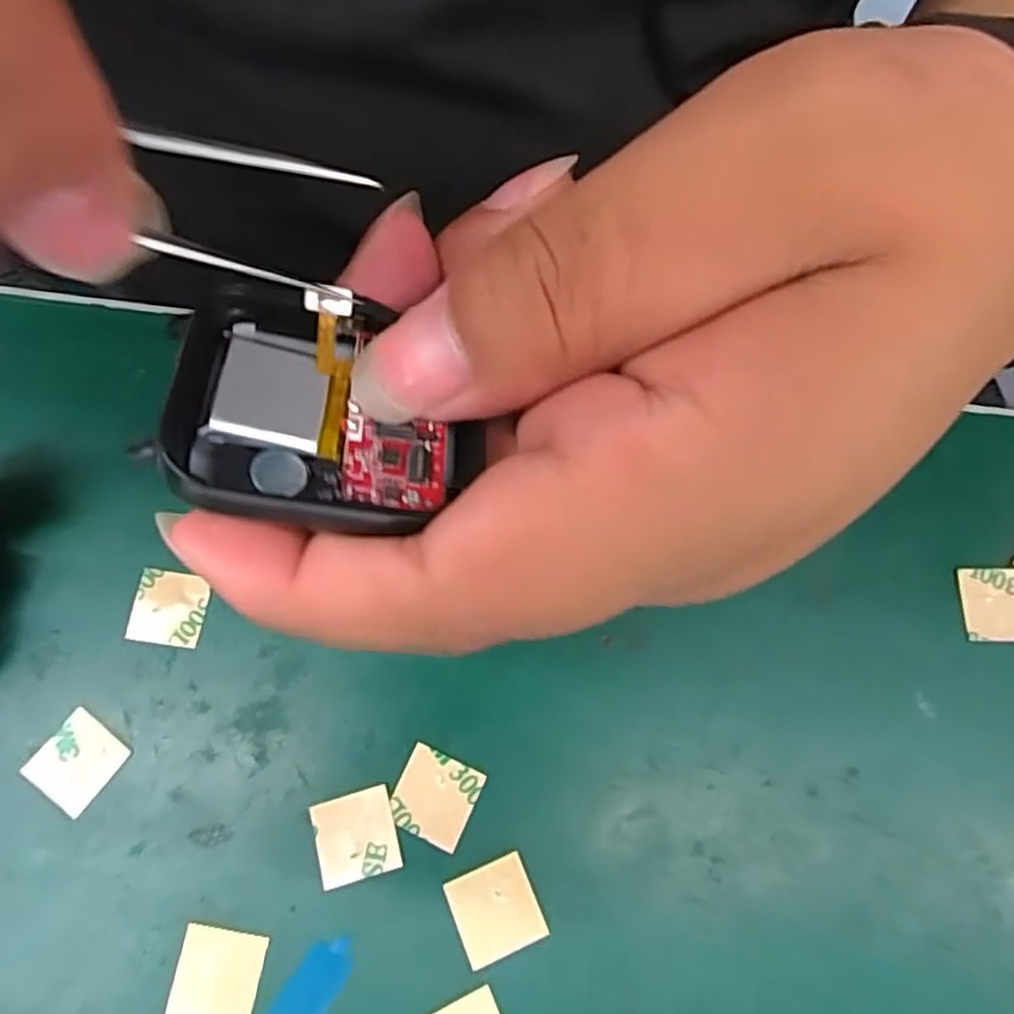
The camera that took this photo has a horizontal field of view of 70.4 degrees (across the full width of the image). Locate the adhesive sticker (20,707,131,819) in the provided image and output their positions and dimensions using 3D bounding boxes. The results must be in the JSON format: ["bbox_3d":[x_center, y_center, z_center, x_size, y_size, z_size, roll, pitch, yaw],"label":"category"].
[{"bbox_3d":[-0.085,0.050,0.142,0.016,0.004,0.016,36,73,10],"label":"adhesive sticker"}]

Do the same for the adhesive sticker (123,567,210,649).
[{"bbox_3d":[-0.072,0.021,0.152,0.015,0.004,0.015,8,74,1],"label":"adhesive sticker"}]

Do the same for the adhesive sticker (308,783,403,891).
[{"bbox_3d":[-0.029,0.062,0.136,0.015,0.004,0.015,-15,73,-5],"label":"adhesive sticker"}]

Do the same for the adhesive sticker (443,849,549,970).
[{"bbox_3d":[-0.002,0.075,0.133,0.015,0.004,0.015,-23,75,-5],"label":"adhesive sticker"}]

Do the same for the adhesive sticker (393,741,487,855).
[{"bbox_3d":[-0.014,0.056,0.140,0.015,0.004,0.015,24,74,7],"label":"adhesive sticker"}]

